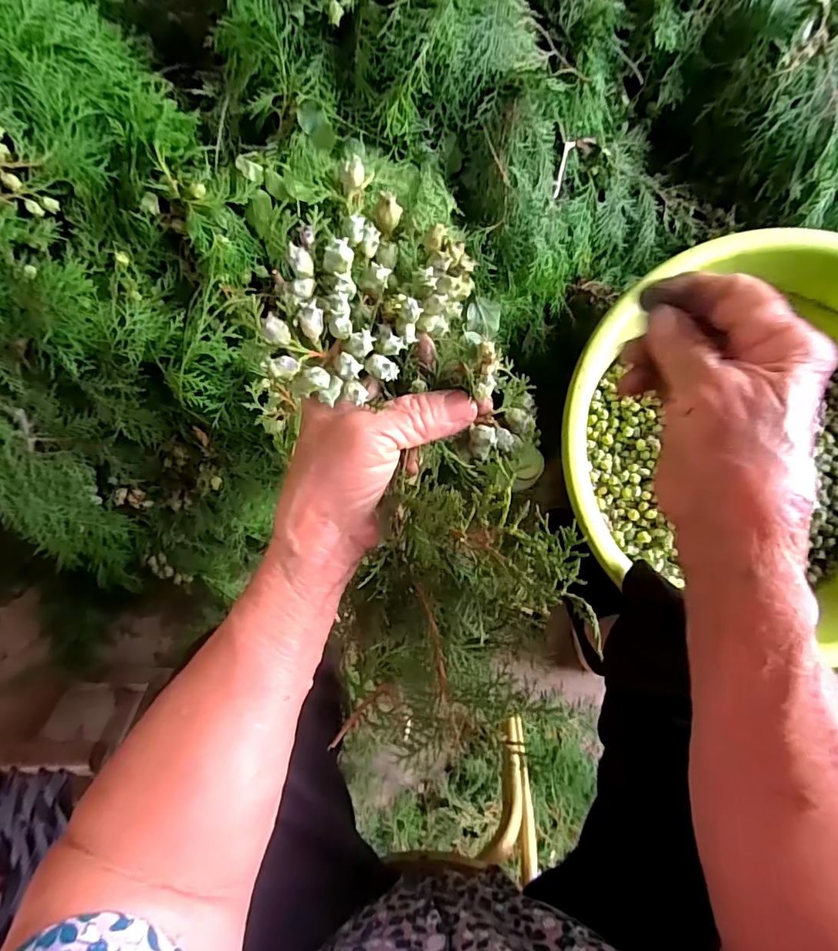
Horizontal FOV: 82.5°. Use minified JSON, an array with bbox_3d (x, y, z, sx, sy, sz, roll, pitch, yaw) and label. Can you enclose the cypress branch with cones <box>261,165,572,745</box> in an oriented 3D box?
[{"bbox_3d":[-0.004,-0.010,0.218,0.105,0.067,0.252,-8,103,3],"label":"cypress branch with cones"}]

